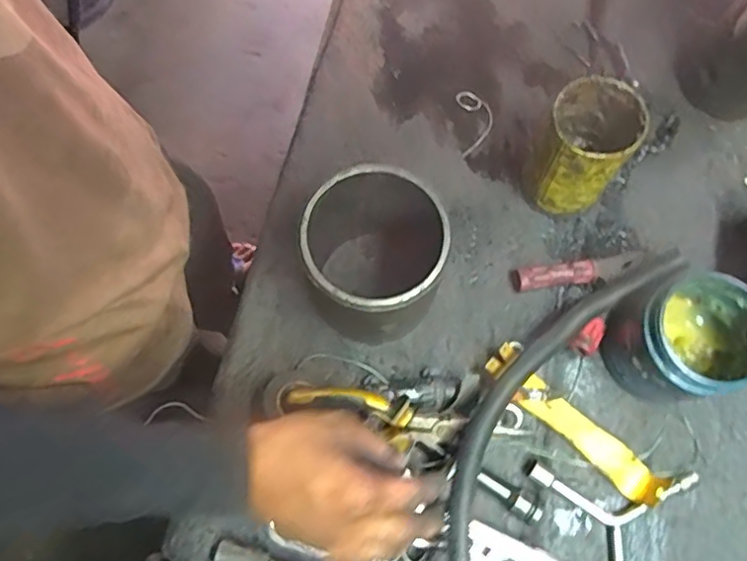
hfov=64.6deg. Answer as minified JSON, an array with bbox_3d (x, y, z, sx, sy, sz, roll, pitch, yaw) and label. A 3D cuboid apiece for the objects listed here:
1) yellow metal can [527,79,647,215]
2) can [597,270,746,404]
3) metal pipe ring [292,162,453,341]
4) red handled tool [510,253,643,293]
[{"bbox_3d":[0.181,-0.112,0.519,0.070,0.115,0.077,1,74,-2],"label":"yellow metal can"},{"bbox_3d":[0.248,0.049,0.477,0.093,0.089,0.088,1,74,-2],"label":"can"},{"bbox_3d":[0.007,-0.018,0.478,0.130,0.135,0.114,-20,75,-8],"label":"metal pipe ring"},{"bbox_3d":[0.185,-0.008,0.532,0.115,0.024,0.023,-5,75,-4],"label":"red handled tool"}]

